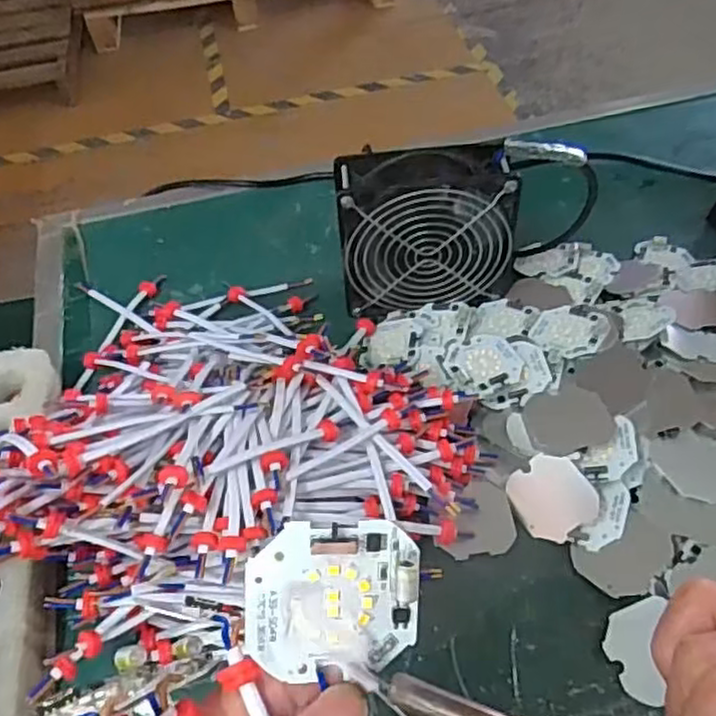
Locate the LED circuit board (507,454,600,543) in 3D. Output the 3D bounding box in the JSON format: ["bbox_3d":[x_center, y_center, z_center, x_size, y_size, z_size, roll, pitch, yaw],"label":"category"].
[{"bbox_3d":[0.115,0.082,0.410,0.046,0.045,0.004,50,22,12],"label":"LED circuit board"}]

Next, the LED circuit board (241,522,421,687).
[{"bbox_3d":[-0.007,0.068,0.190,0.047,0.044,0.007,1,8,-5],"label":"LED circuit board"}]

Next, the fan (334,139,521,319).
[{"bbox_3d":[0.051,-0.090,0.492,0.127,0.108,0.049,-5,52,-3],"label":"fan"}]

